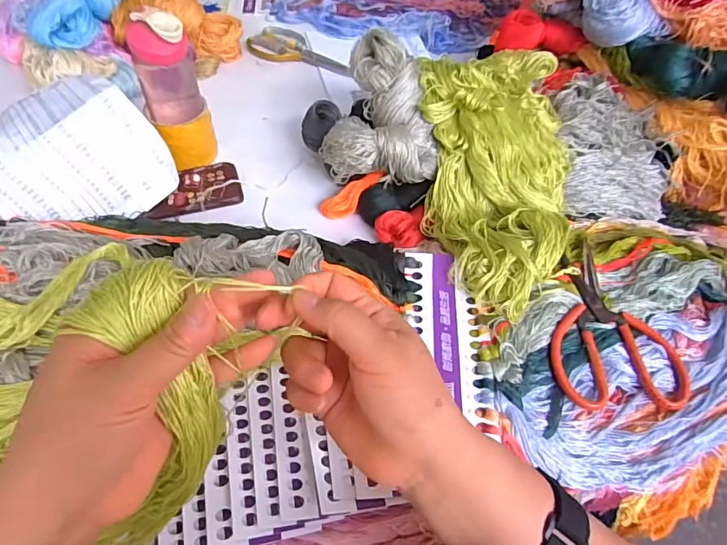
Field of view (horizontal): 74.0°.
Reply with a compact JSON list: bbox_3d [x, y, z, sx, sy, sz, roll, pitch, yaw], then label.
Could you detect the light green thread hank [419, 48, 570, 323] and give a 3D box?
[{"bbox_3d":[0.157,-0.126,0.579,0.176,0.078,0.377,6,65,0],"label":"light green thread hank"}]

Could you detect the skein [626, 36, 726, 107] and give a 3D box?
[{"bbox_3d":[0.445,-0.263,0.632,0.201,0.068,0.075,34,58,20],"label":"skein"}]

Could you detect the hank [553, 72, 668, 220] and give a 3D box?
[{"bbox_3d":[0.326,-0.176,0.654,0.146,0.082,0.201,-1,53,-5],"label":"hank"}]

